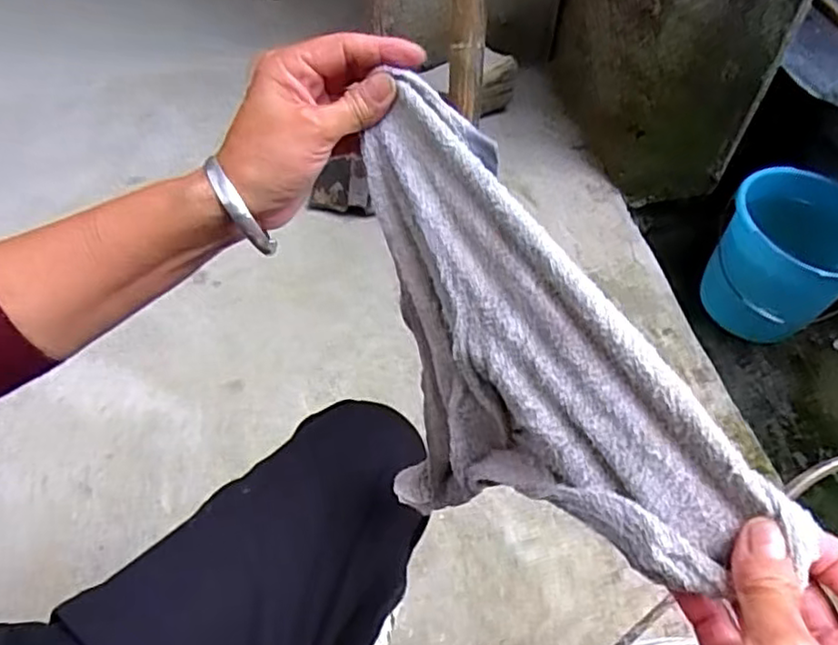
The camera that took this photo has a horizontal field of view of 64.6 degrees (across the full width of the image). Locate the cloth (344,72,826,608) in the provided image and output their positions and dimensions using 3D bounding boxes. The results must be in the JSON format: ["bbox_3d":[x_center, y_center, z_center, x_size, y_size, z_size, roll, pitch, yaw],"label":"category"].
[{"bbox_3d":[0.028,0.035,0.361,0.032,0.191,0.266,-15,61,-39],"label":"cloth"}]

